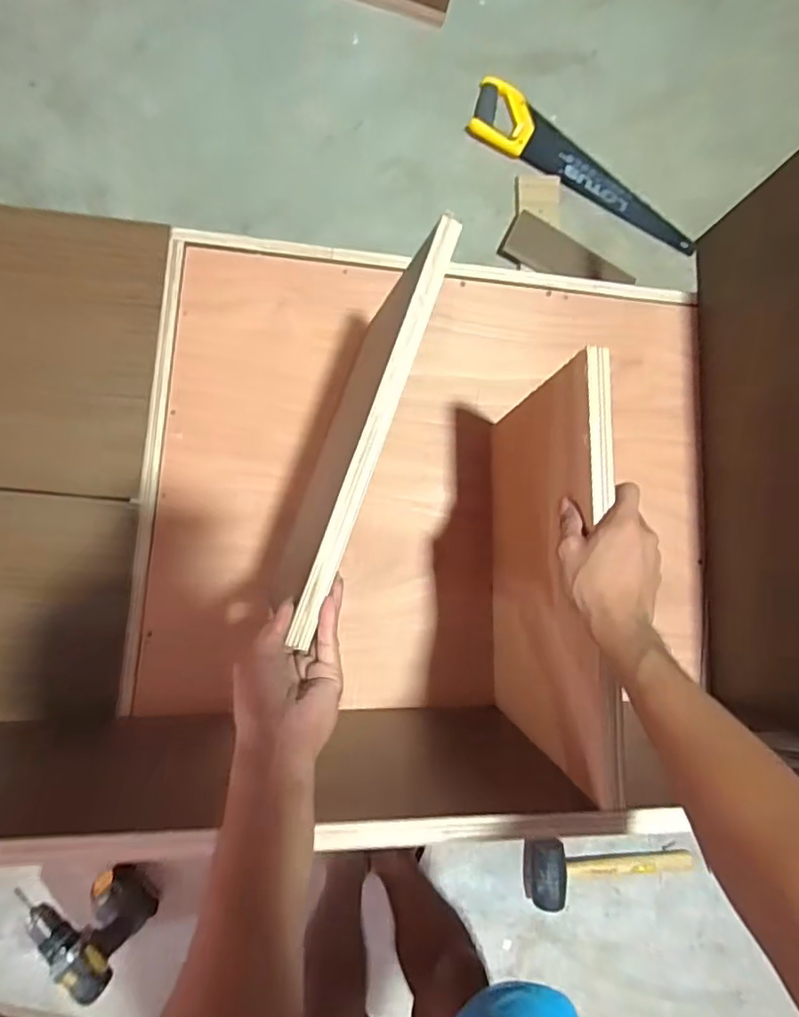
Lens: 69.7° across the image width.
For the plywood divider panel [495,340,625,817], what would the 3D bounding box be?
[{"bbox_3d":[0.161,0.067,0.654,0.021,0.334,0.398,0,88,-6],"label":"plywood divider panel"}]

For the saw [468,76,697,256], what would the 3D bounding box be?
[{"bbox_3d":[0.390,-0.707,1.195,0.536,0.020,0.132,32,85,-3],"label":"saw"}]

